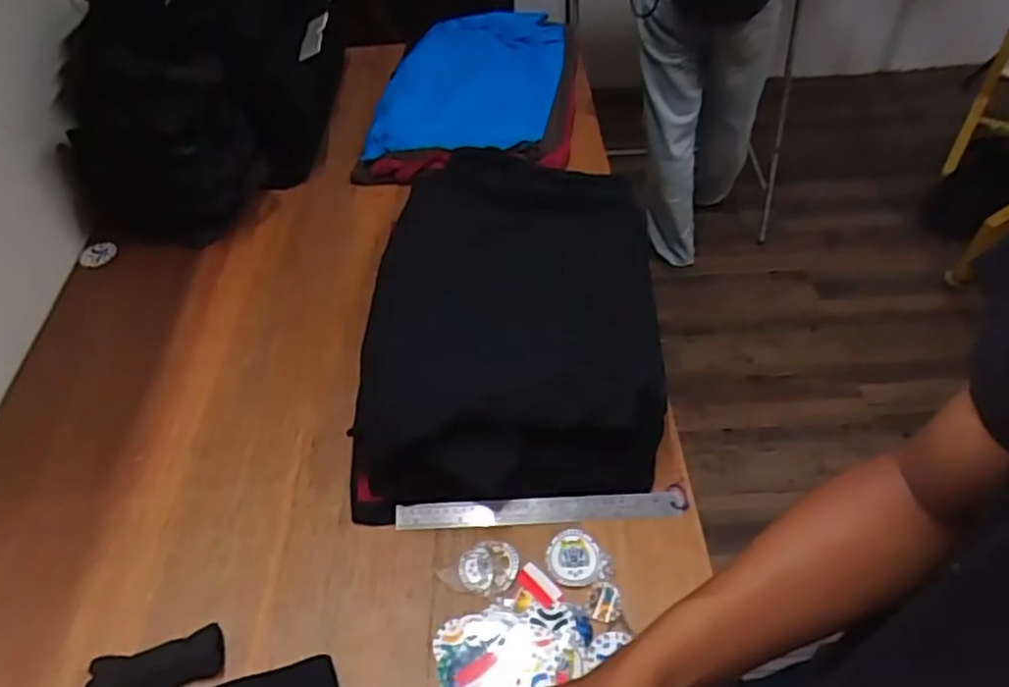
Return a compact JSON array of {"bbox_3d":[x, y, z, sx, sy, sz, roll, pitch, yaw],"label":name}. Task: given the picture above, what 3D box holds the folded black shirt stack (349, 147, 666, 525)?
[{"bbox_3d":[0.014,-0.048,0.927,0.336,0.136,0.518,1,47,4],"label":"folded black shirt stack"}]

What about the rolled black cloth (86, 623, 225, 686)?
[{"bbox_3d":[-0.347,0.323,0.702,0.123,0.020,0.050,-15,48,-11],"label":"rolled black cloth"}]

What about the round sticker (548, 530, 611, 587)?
[{"bbox_3d":[0.076,0.237,0.772,0.060,0.007,0.065,-1,47,1],"label":"round sticker"}]

